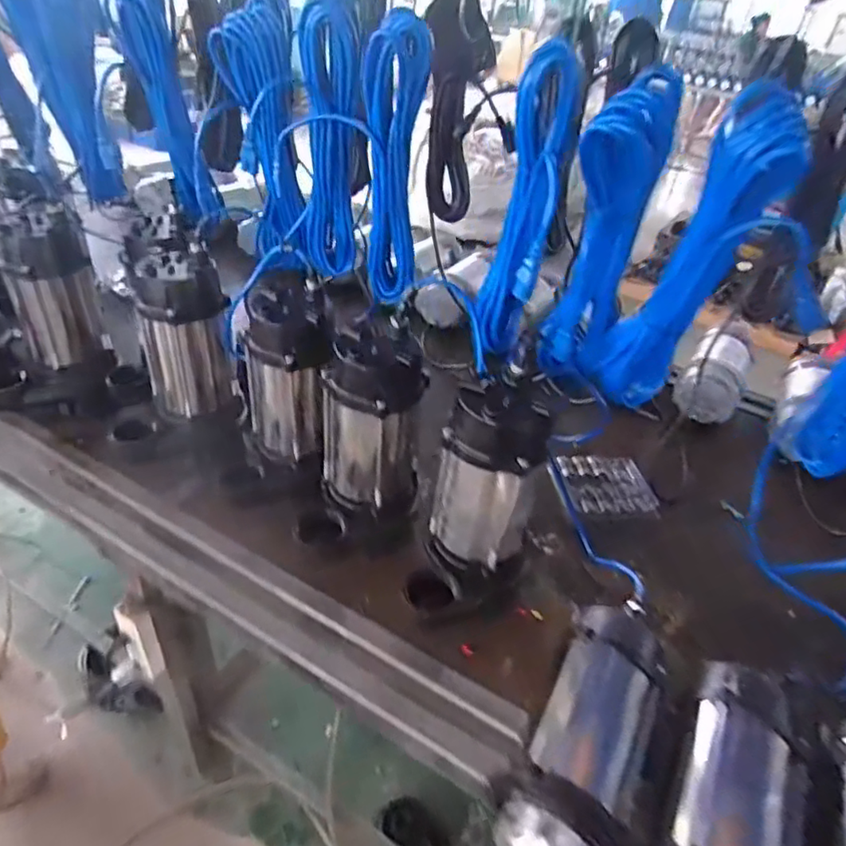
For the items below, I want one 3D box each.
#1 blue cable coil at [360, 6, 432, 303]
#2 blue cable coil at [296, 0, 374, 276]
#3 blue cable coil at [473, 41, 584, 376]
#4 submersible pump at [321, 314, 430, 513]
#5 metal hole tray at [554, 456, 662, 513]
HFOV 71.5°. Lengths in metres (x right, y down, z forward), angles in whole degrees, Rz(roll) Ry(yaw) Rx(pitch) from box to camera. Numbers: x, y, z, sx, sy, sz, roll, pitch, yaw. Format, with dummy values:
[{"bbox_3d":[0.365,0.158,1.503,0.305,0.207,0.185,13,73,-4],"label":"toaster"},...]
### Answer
[{"bbox_3d":[-0.041,-0.320,0.762,0.077,0.341,0.046,2,39,-7],"label":"blue cable coil"},{"bbox_3d":[-0.124,-0.369,0.803,0.081,0.346,0.054,2,39,-7],"label":"blue cable coil"},{"bbox_3d":[0.110,-0.218,0.669,0.063,0.343,0.122,11,39,5],"label":"blue cable coil"},{"bbox_3d":[-0.069,0.003,0.808,0.135,0.251,0.118,2,39,-7],"label":"submersible pump"},{"bbox_3d":[0.330,0.108,1.073,0.156,0.015,0.139,-3,40,-13],"label":"metal hole tray"}]

